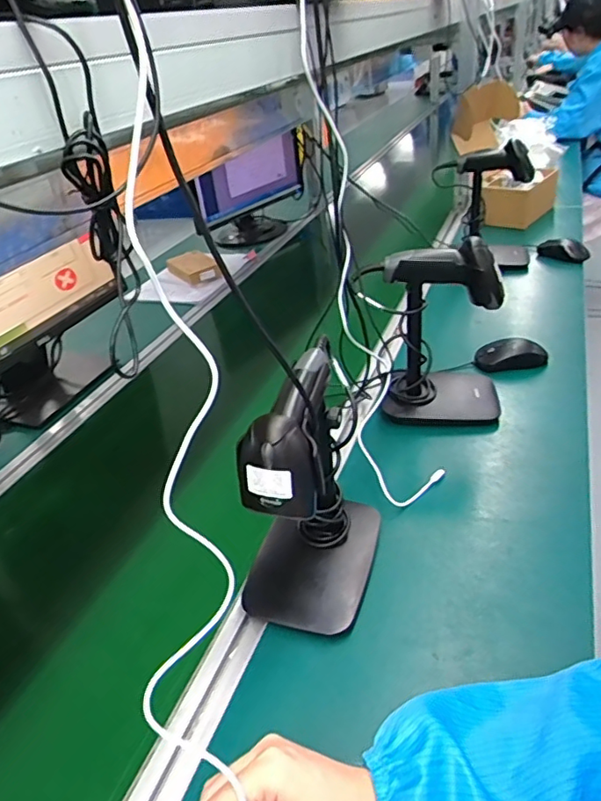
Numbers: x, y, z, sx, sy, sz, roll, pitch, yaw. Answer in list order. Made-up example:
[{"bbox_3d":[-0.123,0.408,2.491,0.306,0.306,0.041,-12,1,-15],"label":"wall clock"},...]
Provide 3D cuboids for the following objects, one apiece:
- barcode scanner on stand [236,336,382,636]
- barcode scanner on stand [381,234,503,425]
[{"bbox_3d":[0.008,0.085,0.544,0.114,0.235,0.166,4,36,17],"label":"barcode scanner on stand"},{"bbox_3d":[0.196,-0.092,0.754,0.159,0.227,0.123,4,36,17],"label":"barcode scanner on stand"}]

